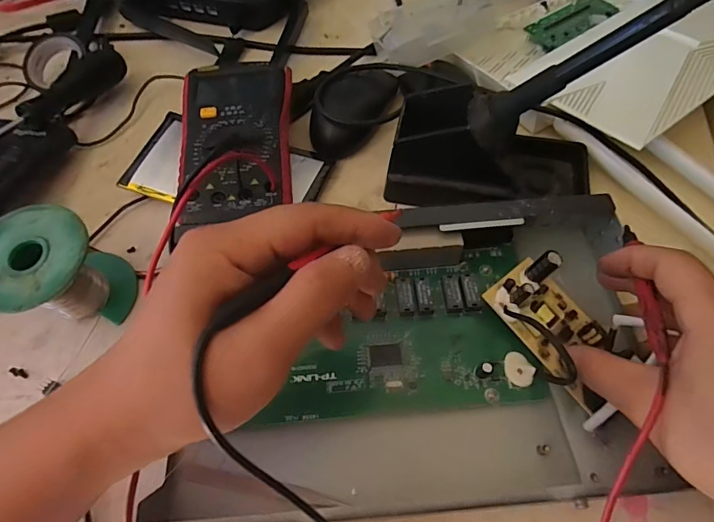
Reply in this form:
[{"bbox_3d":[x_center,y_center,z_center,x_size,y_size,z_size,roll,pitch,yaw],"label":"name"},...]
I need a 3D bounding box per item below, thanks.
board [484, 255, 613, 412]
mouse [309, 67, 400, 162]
[{"bbox_3d":[0.123,0.037,0.274,0.047,0.032,0.084,-31,65,-16],"label":"board"},{"bbox_3d":[-0.003,-0.132,0.388,0.051,0.031,0.097,20,63,12],"label":"mouse"}]

